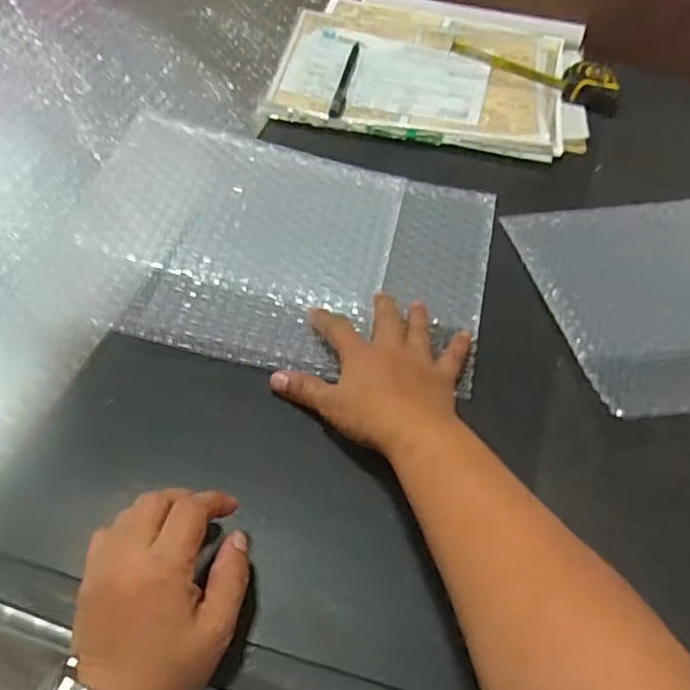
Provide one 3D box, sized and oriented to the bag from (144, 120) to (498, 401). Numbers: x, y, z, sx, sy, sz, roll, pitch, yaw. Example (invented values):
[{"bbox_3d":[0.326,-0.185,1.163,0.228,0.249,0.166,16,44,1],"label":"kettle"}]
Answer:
[{"bbox_3d":[-0.027,-0.085,0.536,0.295,0.010,0.218,12,55,-2],"label":"bag"}]

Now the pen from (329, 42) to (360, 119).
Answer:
[{"bbox_3d":[0.003,-0.293,0.706,0.014,0.009,0.146,10,50,4],"label":"pen"}]

